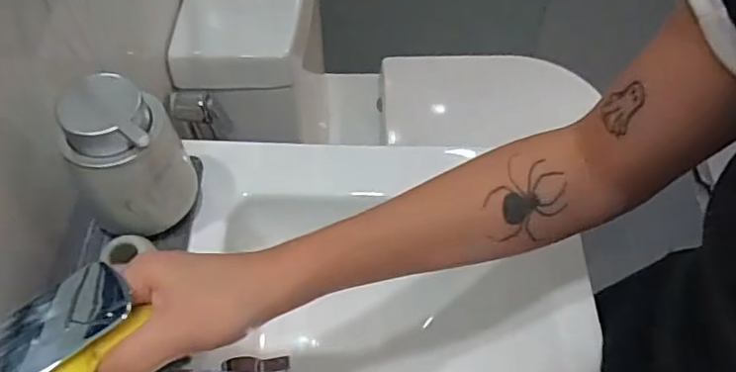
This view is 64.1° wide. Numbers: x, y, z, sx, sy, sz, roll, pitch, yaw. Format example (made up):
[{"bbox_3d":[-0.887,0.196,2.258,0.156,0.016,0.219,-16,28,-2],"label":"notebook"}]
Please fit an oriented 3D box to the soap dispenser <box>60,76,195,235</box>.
[{"bbox_3d":[-0.181,-0.017,0.449,0.085,0.116,0.074,-27,61,-19],"label":"soap dispenser"}]

